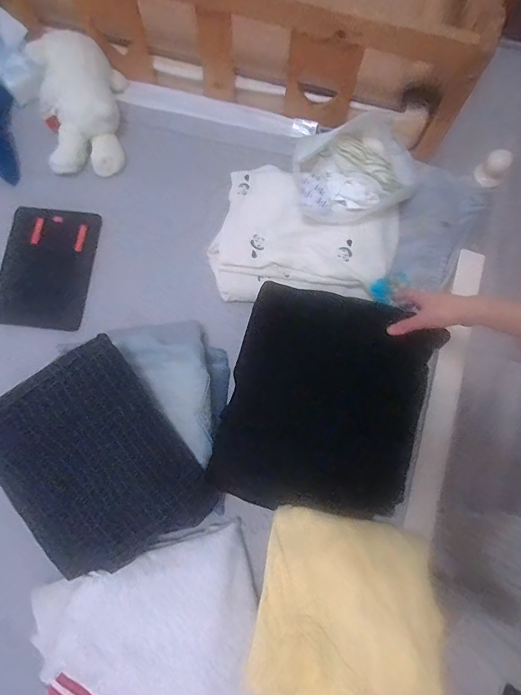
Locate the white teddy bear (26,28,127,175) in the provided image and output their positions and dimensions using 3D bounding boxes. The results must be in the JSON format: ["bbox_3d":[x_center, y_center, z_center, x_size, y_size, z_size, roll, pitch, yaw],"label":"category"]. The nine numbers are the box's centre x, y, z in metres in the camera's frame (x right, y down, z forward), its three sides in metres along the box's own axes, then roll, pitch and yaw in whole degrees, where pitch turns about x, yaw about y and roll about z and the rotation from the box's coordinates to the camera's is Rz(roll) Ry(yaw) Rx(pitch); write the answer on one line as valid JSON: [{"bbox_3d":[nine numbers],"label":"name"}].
[{"bbox_3d":[-0.362,-0.501,0.814,0.156,0.107,0.296,-9,75,-3],"label":"white teddy bear"}]

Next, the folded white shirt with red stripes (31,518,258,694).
[{"bbox_3d":[-0.152,0.453,0.582,0.322,0.059,0.288,-17,76,-5],"label":"folded white shirt with red stripes"}]

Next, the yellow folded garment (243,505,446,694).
[{"bbox_3d":[0.121,0.361,0.557,0.241,0.017,0.241,10,57,7],"label":"yellow folded garment"}]

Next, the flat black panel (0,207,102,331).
[{"bbox_3d":[-0.415,-0.157,0.783,0.163,0.015,0.242,8,77,-9],"label":"flat black panel"}]

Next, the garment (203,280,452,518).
[{"bbox_3d":[0.106,0.091,0.666,0.306,0.029,0.353,15,91,2],"label":"garment"}]

